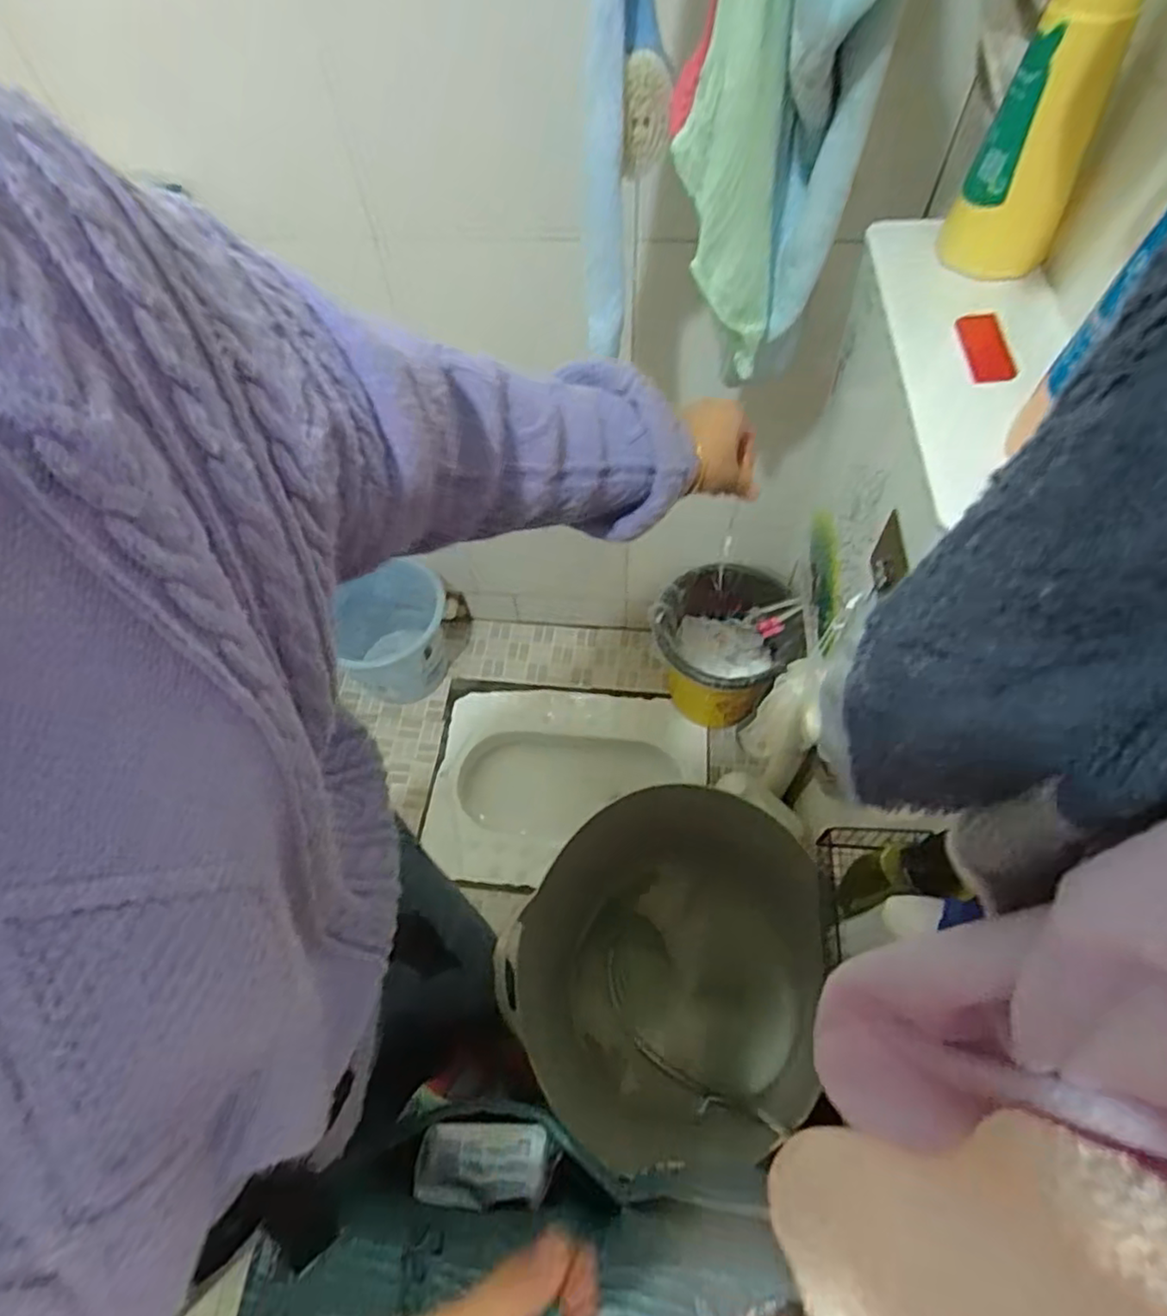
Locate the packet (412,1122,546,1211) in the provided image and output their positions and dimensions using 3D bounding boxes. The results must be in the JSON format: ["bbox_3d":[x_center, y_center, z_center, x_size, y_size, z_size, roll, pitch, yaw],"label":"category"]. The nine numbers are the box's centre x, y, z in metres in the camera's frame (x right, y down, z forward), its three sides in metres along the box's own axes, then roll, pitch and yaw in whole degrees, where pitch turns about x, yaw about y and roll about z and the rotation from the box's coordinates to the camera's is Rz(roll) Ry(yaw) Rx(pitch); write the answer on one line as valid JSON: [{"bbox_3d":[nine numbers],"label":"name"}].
[{"bbox_3d":[-0.088,0.433,0.573,0.110,0.007,0.054,0,60,3],"label":"packet"}]

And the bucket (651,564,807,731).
[{"bbox_3d":[0.253,-0.004,1.283,0.222,0.289,0.235,-1,60,2],"label":"bucket"}]

